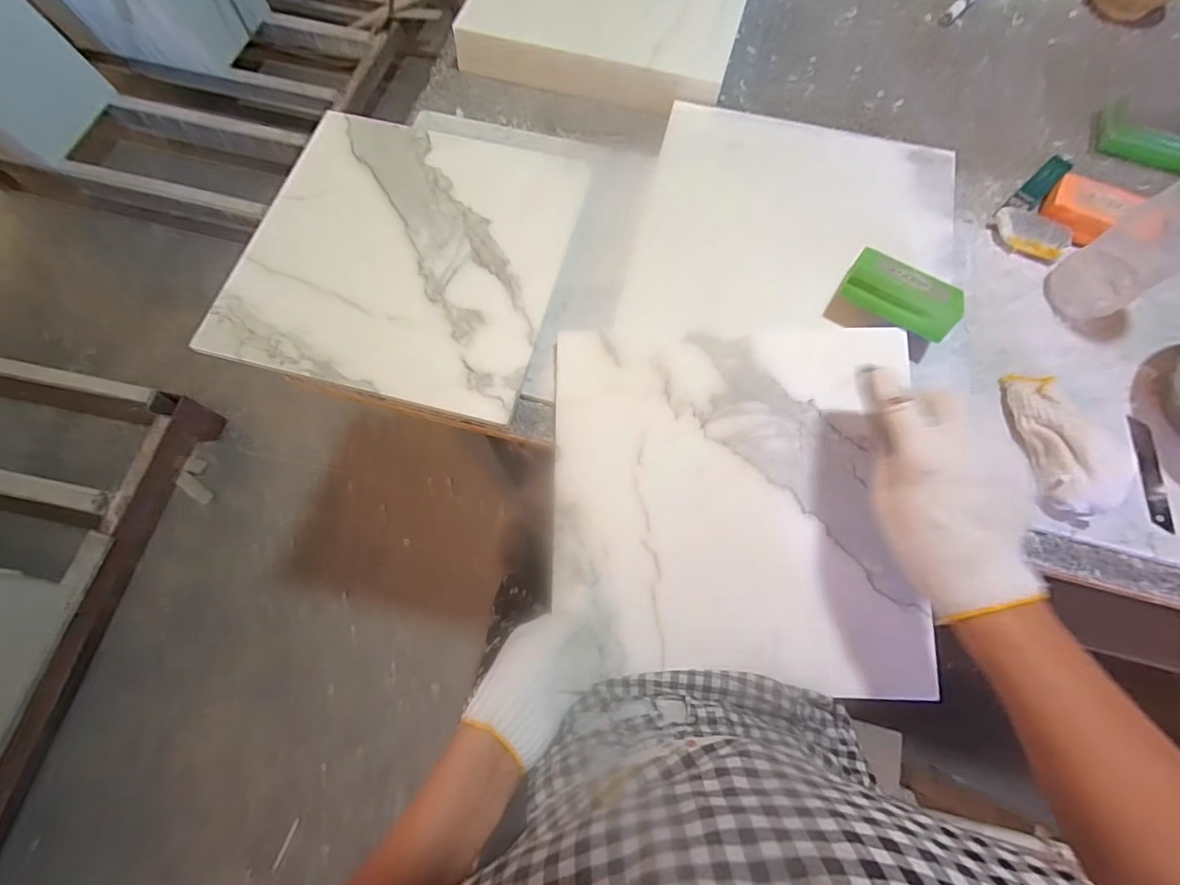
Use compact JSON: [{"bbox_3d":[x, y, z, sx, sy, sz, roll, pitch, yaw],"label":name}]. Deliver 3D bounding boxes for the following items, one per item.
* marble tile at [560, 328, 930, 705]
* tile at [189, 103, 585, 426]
[{"bbox_3d":[0.119,0.046,0.422,0.293,0.015,0.291,0,81,2],"label":"marble tile"},{"bbox_3d":[-0.176,-0.188,0.491,0.293,0.014,0.297,13,73,4],"label":"tile"}]

